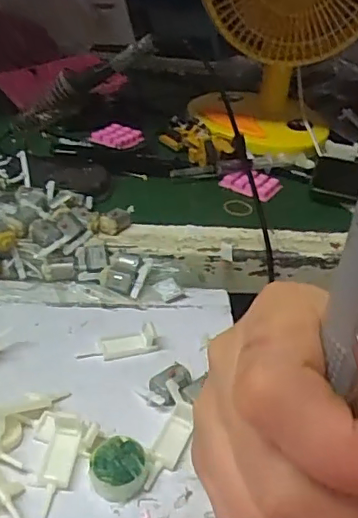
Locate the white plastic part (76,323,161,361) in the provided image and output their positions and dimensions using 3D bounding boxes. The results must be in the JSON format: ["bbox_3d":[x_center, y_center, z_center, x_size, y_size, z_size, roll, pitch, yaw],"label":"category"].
[{"bbox_3d":[-0.045,0.060,0.410,0.057,0.017,0.021,-6,38,-18],"label":"white plastic part"}]

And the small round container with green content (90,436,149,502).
[{"bbox_3d":[-0.036,0.122,0.326,0.031,0.018,0.031,5,36,-4],"label":"small round container with green content"}]

